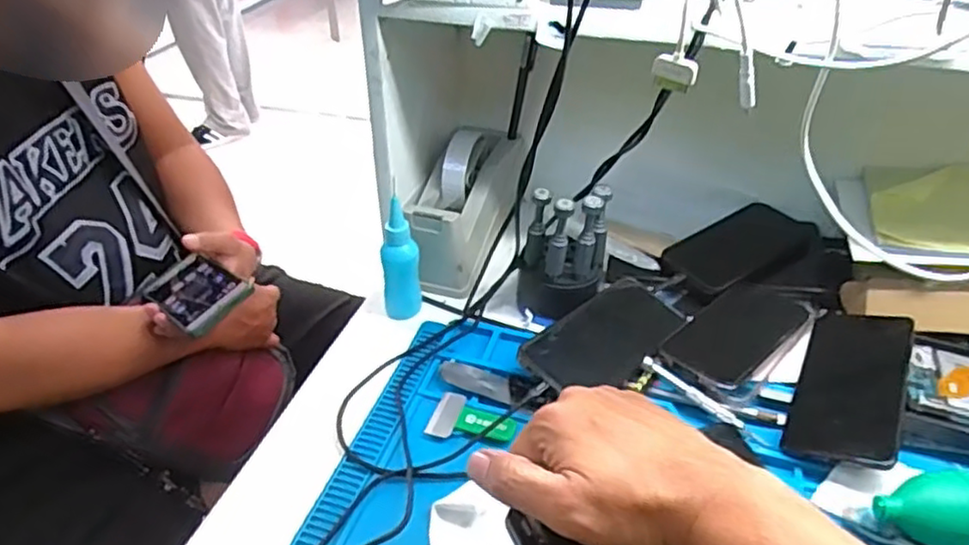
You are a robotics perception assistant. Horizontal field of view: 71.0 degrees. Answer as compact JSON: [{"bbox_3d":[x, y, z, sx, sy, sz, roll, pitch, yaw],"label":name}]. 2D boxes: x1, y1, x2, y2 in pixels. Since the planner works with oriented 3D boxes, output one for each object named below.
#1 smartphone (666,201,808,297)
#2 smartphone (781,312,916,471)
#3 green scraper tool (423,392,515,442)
[{"bbox_3d":[0.261,-0.027,0.698,0.165,0.013,0.076,-25,54,-25],"label":"smartphone"},{"bbox_3d":[0.293,0.085,0.541,0.076,0.010,0.168,0,34,38],"label":"smartphone"},{"bbox_3d":[-0.009,0.116,0.528,0.065,0.004,0.043,13,39,18],"label":"green scraper tool"}]

